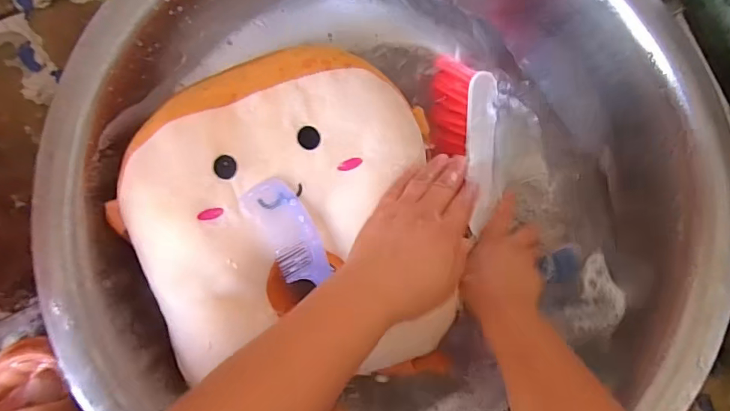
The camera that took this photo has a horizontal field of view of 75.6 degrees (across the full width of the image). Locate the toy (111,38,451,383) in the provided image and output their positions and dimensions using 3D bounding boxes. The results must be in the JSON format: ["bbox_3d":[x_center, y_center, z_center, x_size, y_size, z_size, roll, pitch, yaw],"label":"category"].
[{"bbox_3d":[-0.066,0.021,0.410,0.259,0.072,0.295,-10,86,-4],"label":"toy"}]

